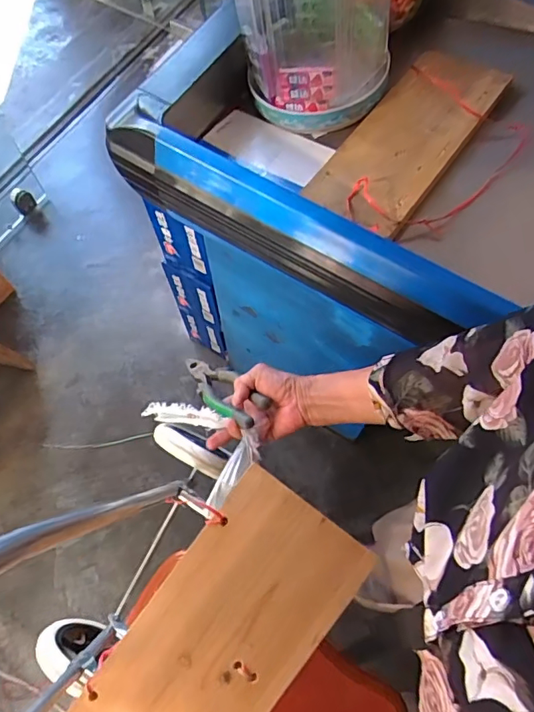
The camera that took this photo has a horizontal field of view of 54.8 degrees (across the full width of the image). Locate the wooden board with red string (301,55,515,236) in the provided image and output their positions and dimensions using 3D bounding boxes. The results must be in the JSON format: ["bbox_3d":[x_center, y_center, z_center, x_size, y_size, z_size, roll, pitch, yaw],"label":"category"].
[{"bbox_3d":[0.198,-0.305,0.710,0.141,0.022,0.336,34,73,14],"label":"wooden board with red string"}]

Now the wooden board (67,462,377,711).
[{"bbox_3d":[-0.051,0.310,0.565,0.171,0.011,0.348,37,82,7],"label":"wooden board"}]

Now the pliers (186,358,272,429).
[{"bbox_3d":[-0.065,0.039,0.676,0.055,0.015,0.199,-39,33,-13],"label":"pliers"}]

